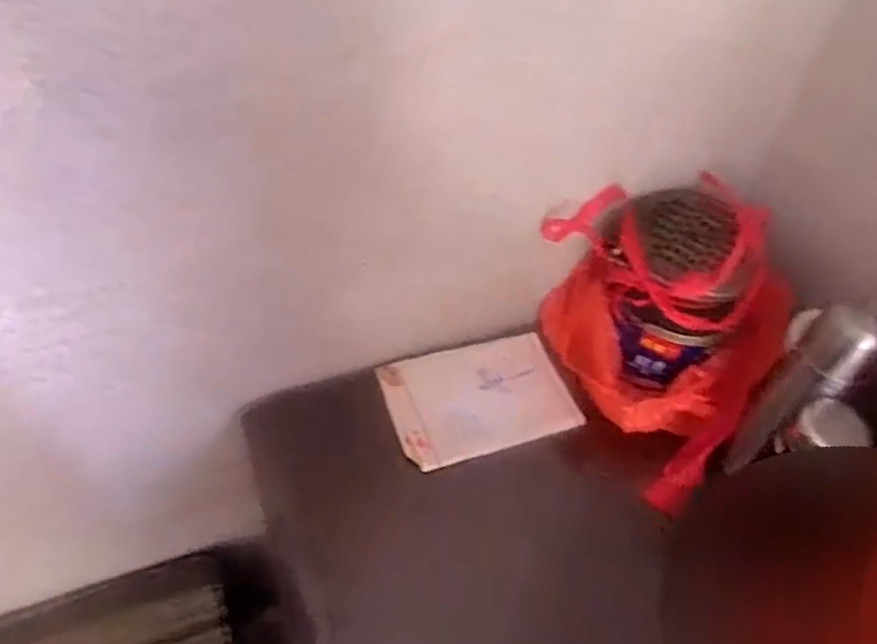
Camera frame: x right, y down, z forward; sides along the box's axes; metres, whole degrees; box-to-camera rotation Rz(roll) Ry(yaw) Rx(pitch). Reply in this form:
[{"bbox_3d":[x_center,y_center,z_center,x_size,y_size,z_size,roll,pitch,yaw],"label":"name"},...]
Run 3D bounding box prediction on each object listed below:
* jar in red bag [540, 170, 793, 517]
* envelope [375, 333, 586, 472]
[{"bbox_3d":[0.238,-0.006,0.741,0.181,0.178,0.229,-20,55,-21],"label":"jar in red bag"},{"bbox_3d":[0.042,0.079,0.764,0.189,0.009,0.133,-13,52,-16],"label":"envelope"}]

